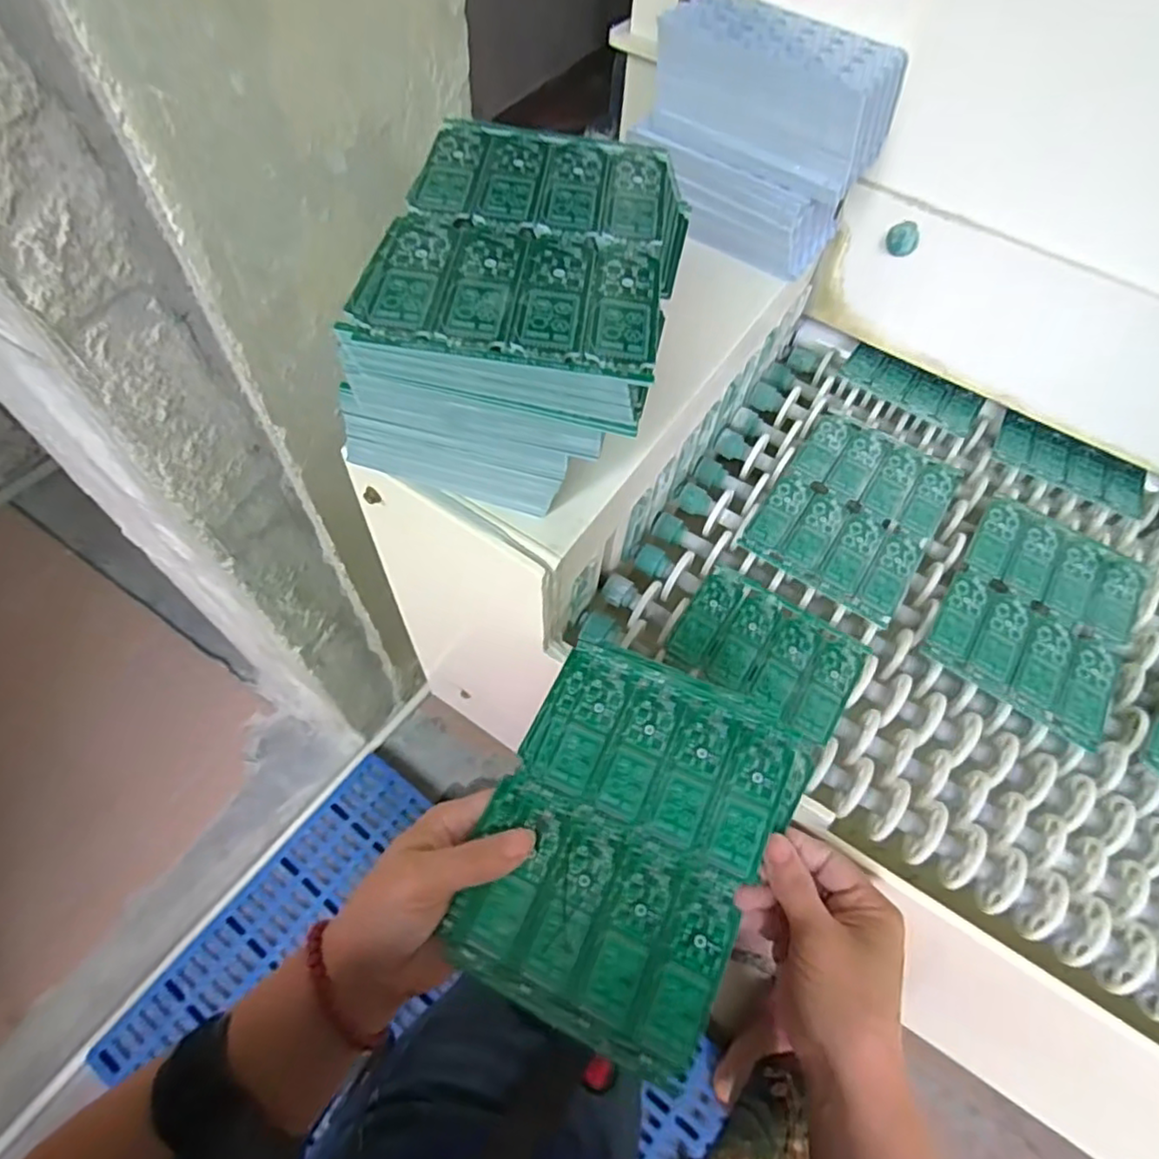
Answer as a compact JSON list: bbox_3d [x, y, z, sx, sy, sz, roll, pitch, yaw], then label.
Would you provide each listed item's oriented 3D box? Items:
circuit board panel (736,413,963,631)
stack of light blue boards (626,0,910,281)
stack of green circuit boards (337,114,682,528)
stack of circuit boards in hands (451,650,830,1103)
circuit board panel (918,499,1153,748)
[{"bbox_3d":[0.214,-0.058,0.511,0.121,0.010,0.171,31,62,14],"label":"circuit board panel"},{"bbox_3d":[0.130,-0.324,0.477,0.161,0.118,0.104,37,63,17],"label":"stack of light blue boards"},{"bbox_3d":[-0.033,-0.134,0.340,0.151,0.109,0.178,12,59,3],"label":"stack of green circuit boards"},{"bbox_3d":[0.023,0.129,0.334,0.136,0.022,0.173,25,63,12],"label":"stack of circuit boards in hands"},{"bbox_3d":[0.336,0.021,0.477,0.121,0.009,0.171,32,62,15],"label":"circuit board panel"}]

